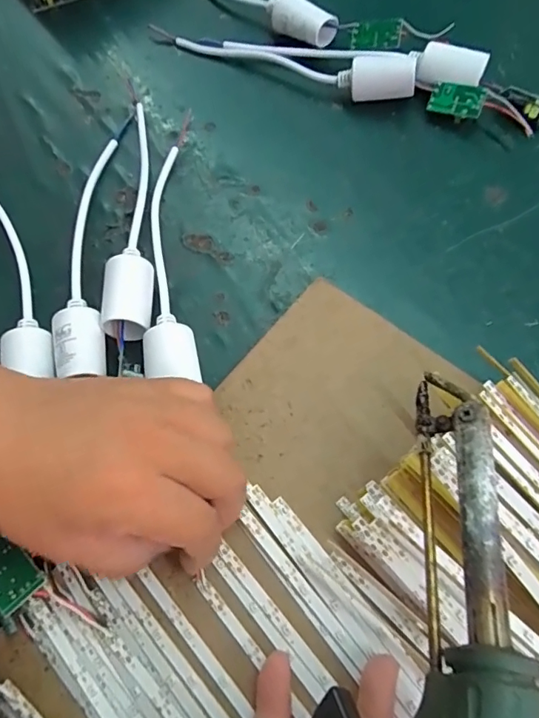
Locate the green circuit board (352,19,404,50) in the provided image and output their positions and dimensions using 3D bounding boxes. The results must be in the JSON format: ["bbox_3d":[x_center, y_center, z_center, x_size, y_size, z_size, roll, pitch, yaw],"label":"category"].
[{"bbox_3d":[0.079,-0.240,0.369,0.036,0.004,0.020,12,103,21],"label":"green circuit board"}]

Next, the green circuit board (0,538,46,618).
[{"bbox_3d":[-0.123,0.099,0.232,0.037,0.004,0.021,29,55,30],"label":"green circuit board"}]

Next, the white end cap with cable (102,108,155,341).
[{"bbox_3d":[-0.082,-0.096,0.314,0.024,0.023,0.183,-2,67,2],"label":"white end cap with cable"}]

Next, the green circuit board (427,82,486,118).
[{"bbox_3d":[0.129,-0.178,0.342,0.035,0.006,0.019,22,98,22],"label":"green circuit board"}]

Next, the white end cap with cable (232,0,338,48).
[{"bbox_3d":[-0.025,-0.293,0.392,0.173,0.027,0.030,39,74,17],"label":"white end cap with cable"}]

